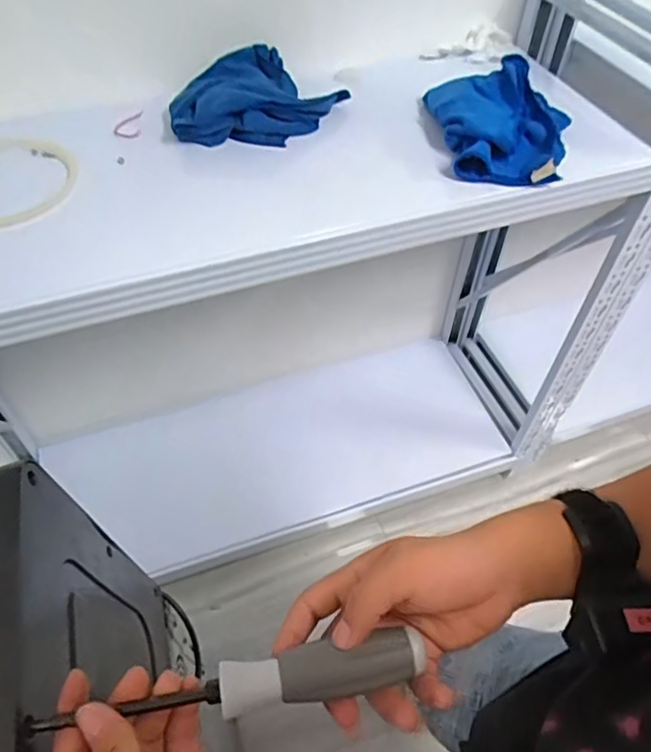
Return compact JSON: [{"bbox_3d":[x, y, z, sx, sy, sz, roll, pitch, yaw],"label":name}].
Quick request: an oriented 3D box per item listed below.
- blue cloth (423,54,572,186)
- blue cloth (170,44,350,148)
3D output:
[{"bbox_3d":[0.227,-0.350,0.794,0.200,0.084,0.199,15,53,11],"label":"blue cloth"},{"bbox_3d":[-0.102,-0.390,0.828,0.190,0.061,0.229,24,56,17],"label":"blue cloth"}]

